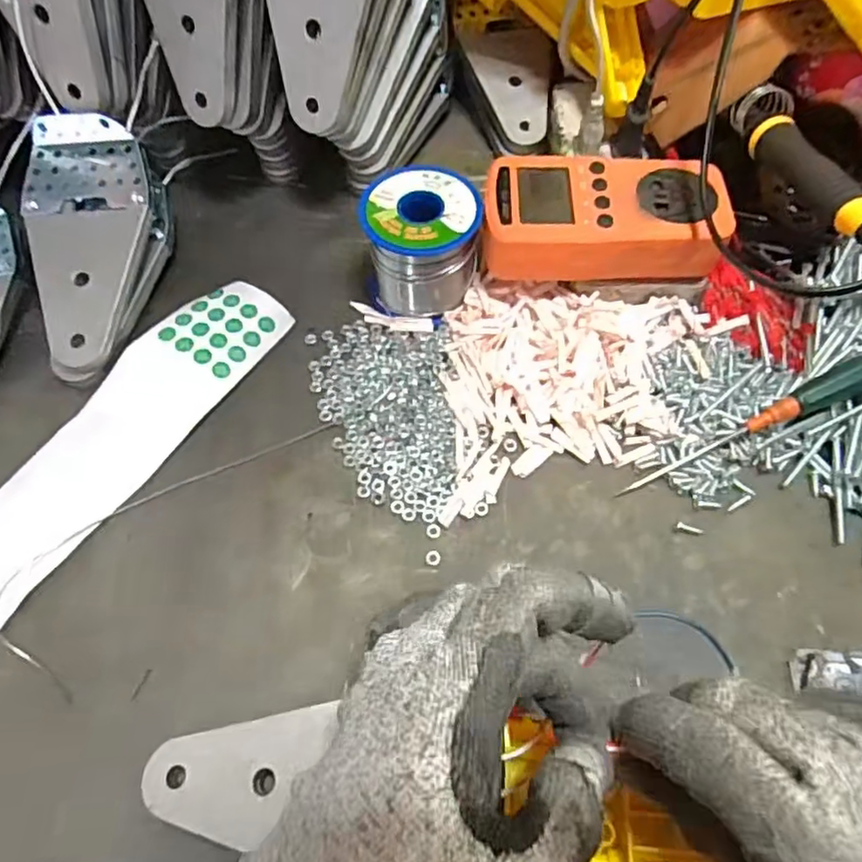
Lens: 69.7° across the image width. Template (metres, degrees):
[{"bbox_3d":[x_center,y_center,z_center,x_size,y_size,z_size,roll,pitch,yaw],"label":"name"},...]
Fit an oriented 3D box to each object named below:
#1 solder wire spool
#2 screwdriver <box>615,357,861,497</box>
[{"bbox_3d":[-0.005,-0.107,0.359,0.065,0.060,0.063,4,62,2],"label":"solder wire spool"},{"bbox_3d":[0.164,-0.002,0.320,0.143,0.013,0.017,-27,68,4],"label":"screwdriver"}]

